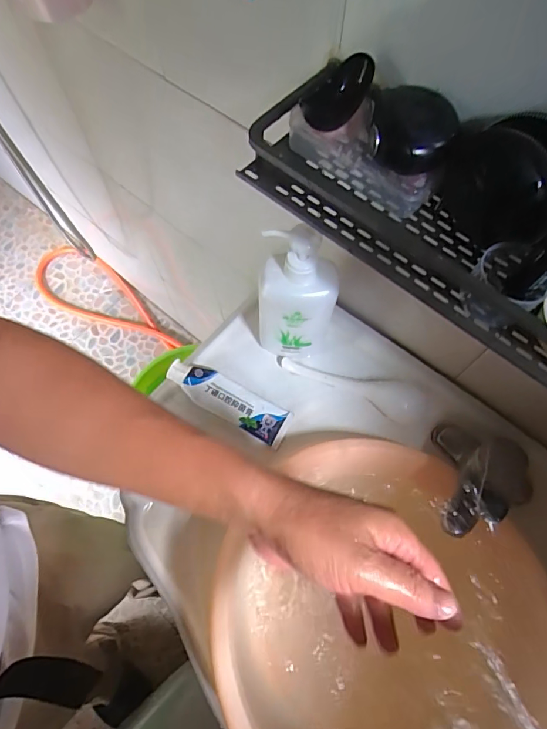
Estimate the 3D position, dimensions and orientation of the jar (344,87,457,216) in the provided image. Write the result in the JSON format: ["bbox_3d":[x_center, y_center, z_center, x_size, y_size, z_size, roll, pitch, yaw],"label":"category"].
[{"bbox_3d":[0.095,-0.159,0.320,0.063,0.064,0.059,0,69,0],"label":"jar"}]

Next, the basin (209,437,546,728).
[{"bbox_3d":[0.122,0.281,0.500,0.389,0.103,0.380,0,69,0],"label":"basin"}]

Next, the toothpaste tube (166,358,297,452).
[{"bbox_3d":[-0.061,0.046,0.565,0.170,0.030,0.054,26,71,10],"label":"toothpaste tube"}]

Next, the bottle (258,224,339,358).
[{"bbox_3d":[0.027,-0.070,0.505,0.092,0.229,0.053,-6,69,-3],"label":"bottle"}]

